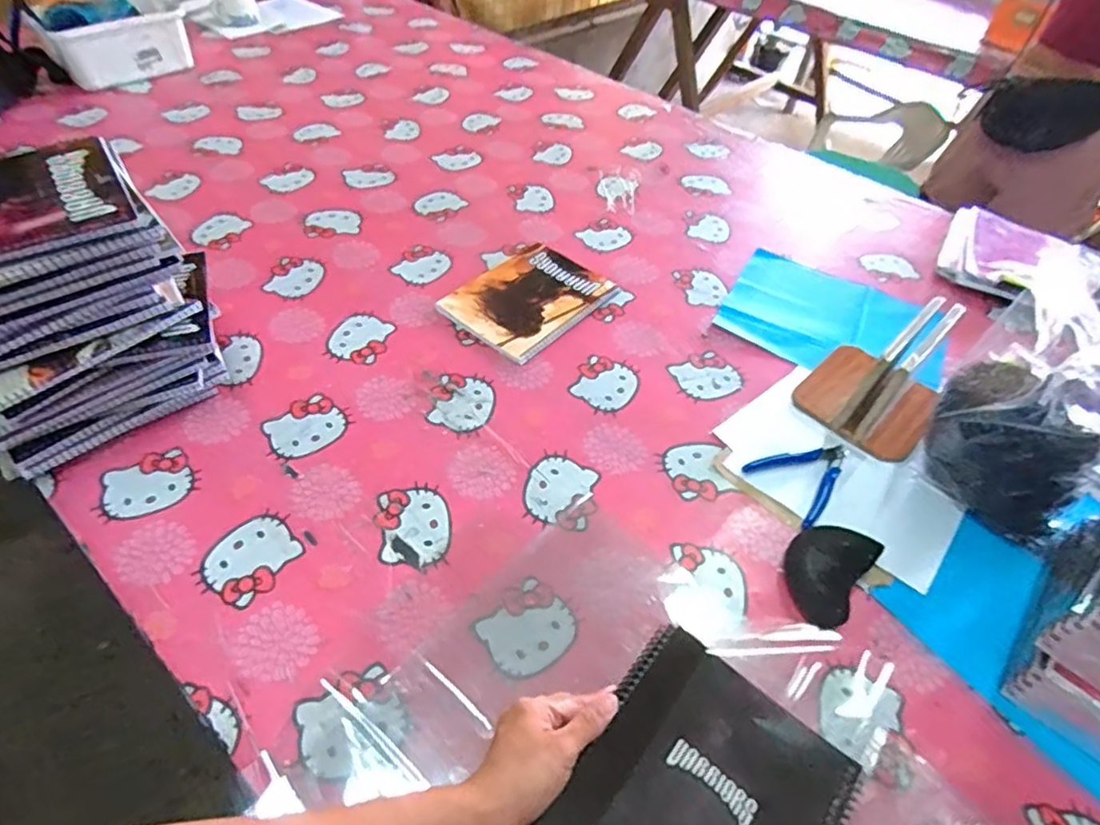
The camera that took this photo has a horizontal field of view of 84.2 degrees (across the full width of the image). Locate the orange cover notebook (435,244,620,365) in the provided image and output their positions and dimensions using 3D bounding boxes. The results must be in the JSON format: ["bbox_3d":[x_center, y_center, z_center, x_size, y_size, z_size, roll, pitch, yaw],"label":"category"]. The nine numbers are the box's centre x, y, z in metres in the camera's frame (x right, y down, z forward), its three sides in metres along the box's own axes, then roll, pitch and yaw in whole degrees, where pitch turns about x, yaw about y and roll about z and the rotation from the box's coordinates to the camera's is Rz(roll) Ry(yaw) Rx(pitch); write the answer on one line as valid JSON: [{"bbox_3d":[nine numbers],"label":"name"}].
[{"bbox_3d":[-0.025,-0.150,0.804,0.151,0.013,0.198,35,56,24],"label":"orange cover notebook"}]

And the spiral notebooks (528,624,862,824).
[{"bbox_3d":[0.089,0.257,0.384,0.153,0.014,0.193,33,55,23],"label":"spiral notebooks"}]

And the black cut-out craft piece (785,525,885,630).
[{"bbox_3d":[0.251,0.146,0.559,0.065,0.031,0.105,33,55,23],"label":"black cut-out craft piece"}]

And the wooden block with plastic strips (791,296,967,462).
[{"bbox_3d":[0.372,-0.046,0.673,0.137,0.117,0.139,38,57,26],"label":"wooden block with plastic strips"}]

